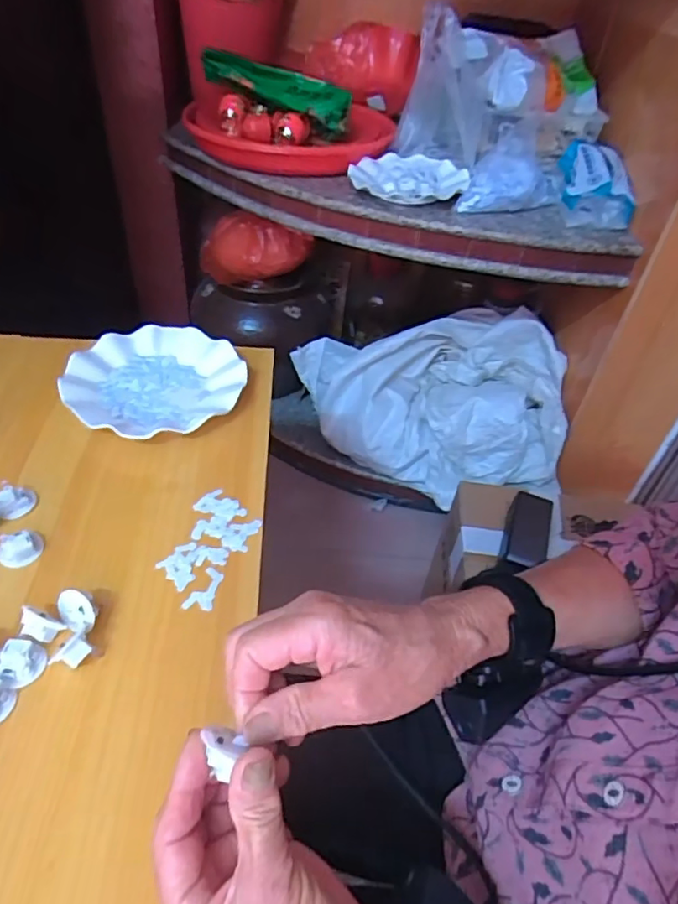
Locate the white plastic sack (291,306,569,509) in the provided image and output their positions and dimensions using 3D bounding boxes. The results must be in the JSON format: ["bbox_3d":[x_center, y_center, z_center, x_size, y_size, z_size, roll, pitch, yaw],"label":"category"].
[{"bbox_3d":[0.159,-0.102,1.094,0.484,0.237,0.310,3,43,-3],"label":"white plastic sack"}]

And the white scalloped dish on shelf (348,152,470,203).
[{"bbox_3d":[0.108,-0.440,0.901,0.175,0.023,0.163,3,43,-3],"label":"white scalloped dish on shelf"}]

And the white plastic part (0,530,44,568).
[{"bbox_3d":[-0.252,0.076,0.449,0.032,0.017,0.026,-26,52,-30],"label":"white plastic part"}]

